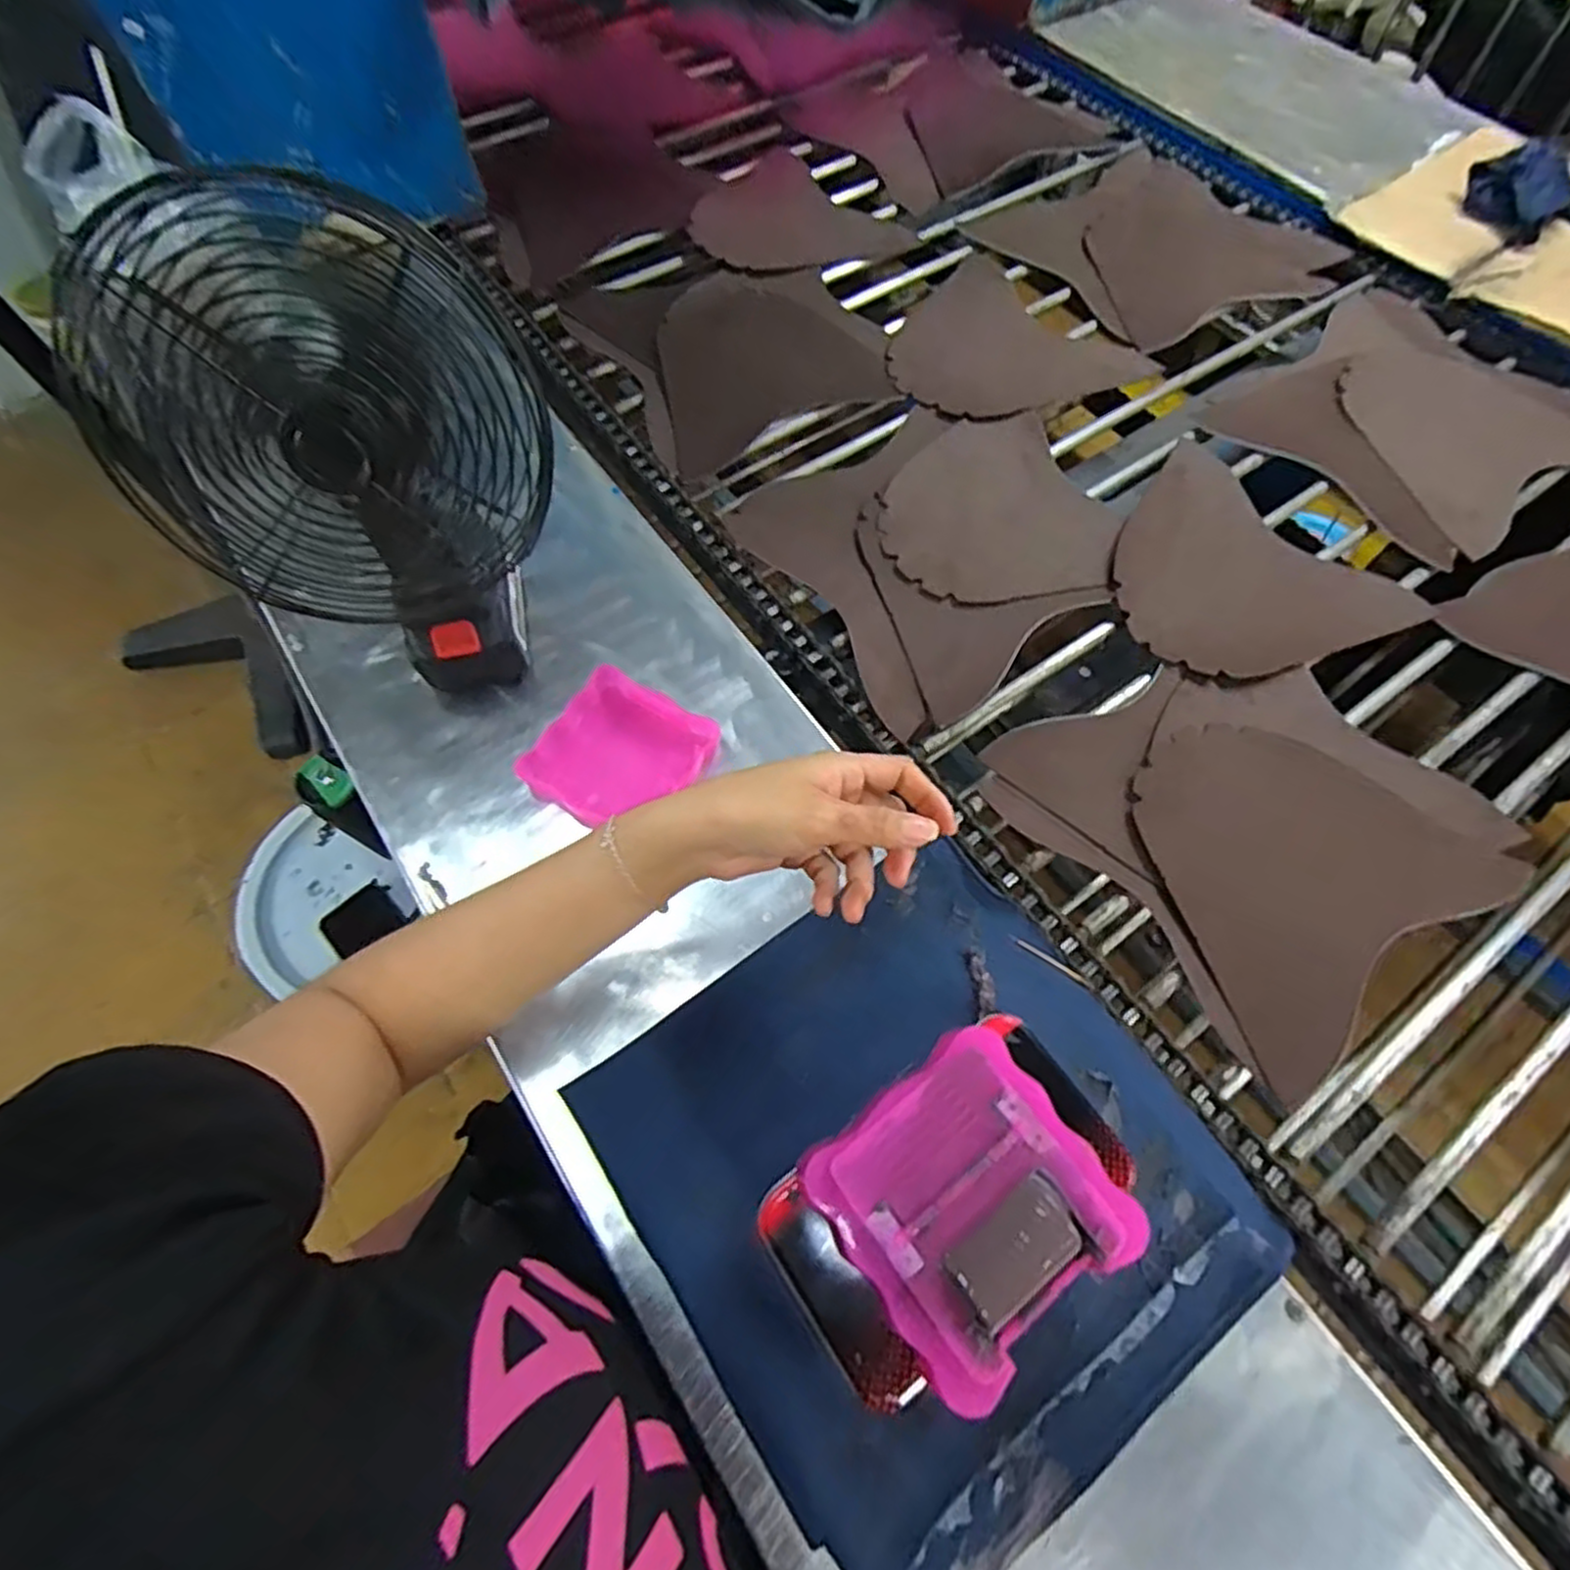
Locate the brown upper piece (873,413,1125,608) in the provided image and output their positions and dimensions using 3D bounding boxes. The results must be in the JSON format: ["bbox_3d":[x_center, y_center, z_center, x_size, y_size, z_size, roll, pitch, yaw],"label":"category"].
[{"bbox_3d":[0.182,-0.246,0.670,0.193,0.009,0.205,-7,65,-4],"label":"brown upper piece"}]

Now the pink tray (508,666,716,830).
[{"bbox_3d":[-0.117,-0.022,0.537,0.110,0.020,0.104,29,68,12],"label":"pink tray"}]

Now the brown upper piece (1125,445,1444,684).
[{"bbox_3d":[0.377,-0.180,0.642,0.218,0.010,0.237,-34,70,-18],"label":"brown upper piece"}]

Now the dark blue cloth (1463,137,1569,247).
[{"bbox_3d":[0.825,-0.647,0.820,0.146,0.054,0.103,39,70,16],"label":"dark blue cloth"}]

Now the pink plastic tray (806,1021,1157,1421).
[{"bbox_3d":[0.078,0.173,0.314,0.104,0.010,0.104,-35,70,-16],"label":"pink plastic tray"}]

